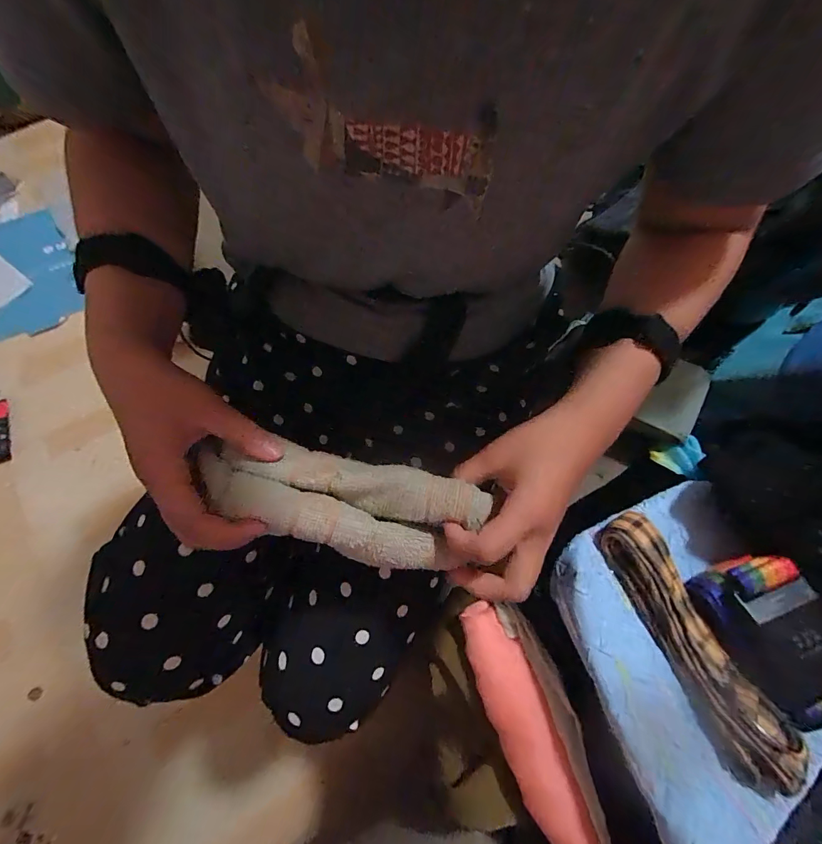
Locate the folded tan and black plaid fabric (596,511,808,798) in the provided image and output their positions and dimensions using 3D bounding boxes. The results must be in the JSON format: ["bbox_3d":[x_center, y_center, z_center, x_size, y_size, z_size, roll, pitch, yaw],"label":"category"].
[{"bbox_3d":[0.201,0.153,0.284,0.051,0.038,0.174,-21,72,-10],"label":"folded tan and black plaid fabric"}]

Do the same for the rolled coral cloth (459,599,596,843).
[{"bbox_3d":[0.097,0.252,0.297,0.045,0.034,0.225,-27,73,-12],"label":"rolled coral cloth"}]

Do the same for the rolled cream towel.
[{"bbox_3d":[-0.042,0.050,0.244,0.173,0.025,0.059,11,70,-4],"label":"rolled cream towel"}]

